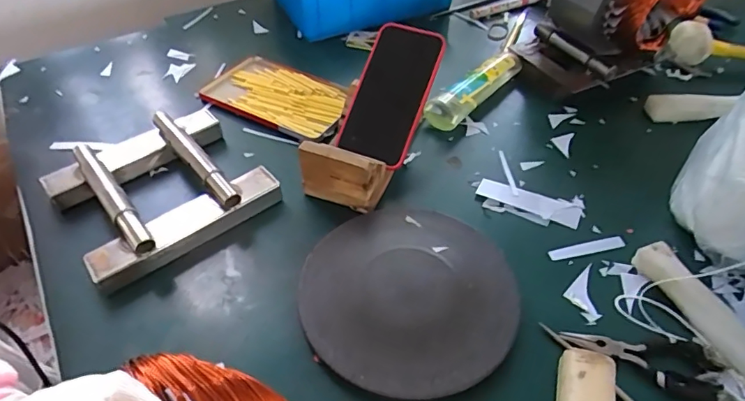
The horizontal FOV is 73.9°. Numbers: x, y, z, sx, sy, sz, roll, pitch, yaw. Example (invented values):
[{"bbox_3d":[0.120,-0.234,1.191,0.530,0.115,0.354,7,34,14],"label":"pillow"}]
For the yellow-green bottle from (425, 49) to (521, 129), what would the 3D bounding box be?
[{"bbox_3d":[0.141,-0.154,0.673,0.041,0.048,0.179,32,55,27],"label":"yellow-green bottle"}]

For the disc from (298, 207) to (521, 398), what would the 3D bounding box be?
[{"bbox_3d":[0.033,0.085,0.457,0.188,0.019,0.190,-1,47,1],"label":"disc"}]

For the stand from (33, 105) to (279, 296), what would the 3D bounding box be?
[{"bbox_3d":[-0.233,-0.022,0.539,0.195,0.049,0.183,-32,54,-25],"label":"stand"}]

